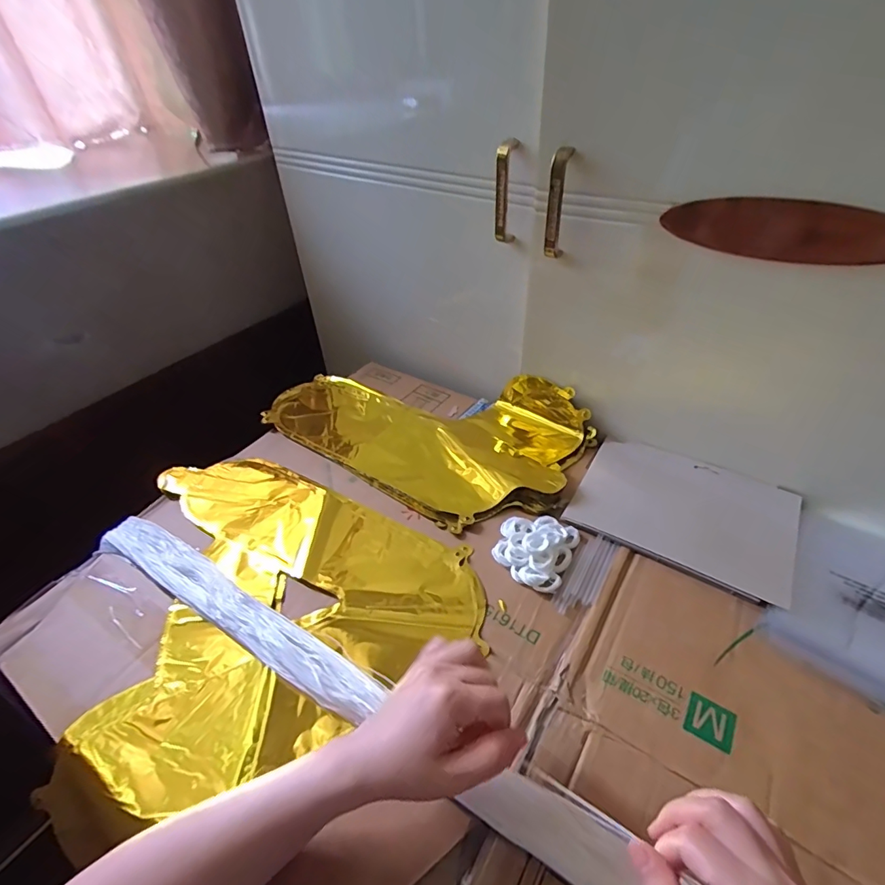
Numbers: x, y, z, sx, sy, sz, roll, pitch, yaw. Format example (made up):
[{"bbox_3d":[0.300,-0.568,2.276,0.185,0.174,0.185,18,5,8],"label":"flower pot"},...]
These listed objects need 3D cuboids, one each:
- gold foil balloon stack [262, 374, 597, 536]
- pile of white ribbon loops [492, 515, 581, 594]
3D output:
[{"bbox_3d":[-0.027,-0.028,0.655,0.425,0.054,0.246,25,47,30],"label":"gold foil balloon stack"},{"bbox_3d":[0.092,0.102,0.484,0.074,0.024,0.083,18,46,23],"label":"pile of white ribbon loops"}]

